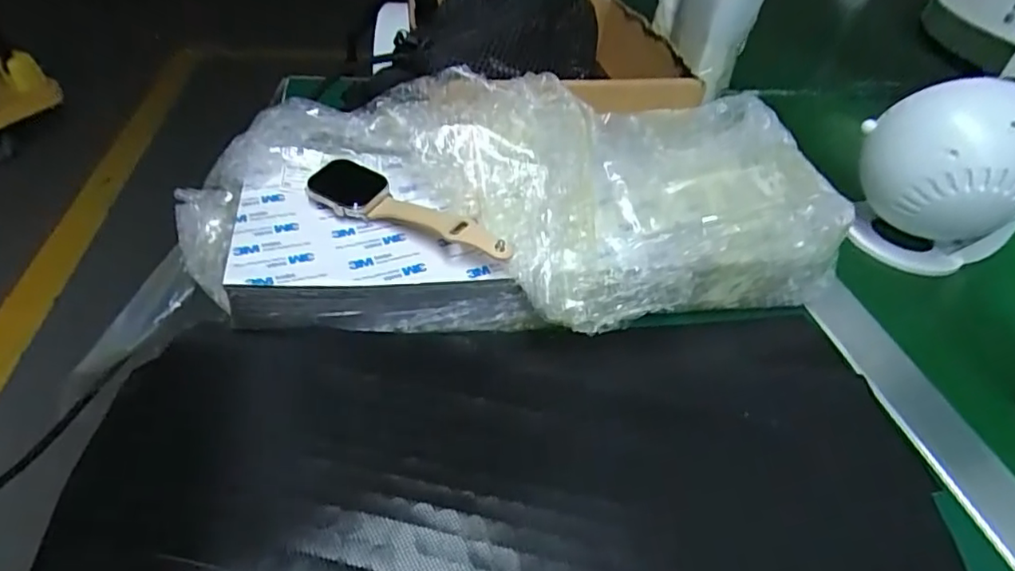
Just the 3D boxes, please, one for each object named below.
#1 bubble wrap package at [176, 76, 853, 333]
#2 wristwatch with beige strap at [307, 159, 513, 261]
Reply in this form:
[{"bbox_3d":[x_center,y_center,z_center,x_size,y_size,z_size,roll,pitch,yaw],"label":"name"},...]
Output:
[{"bbox_3d":[0.001,-0.051,0.346,0.378,0.076,0.179,3,42,-6],"label":"bubble wrap package"},{"bbox_3d":[-0.056,-0.040,0.325,0.127,0.014,0.034,26,45,19],"label":"wristwatch with beige strap"}]

